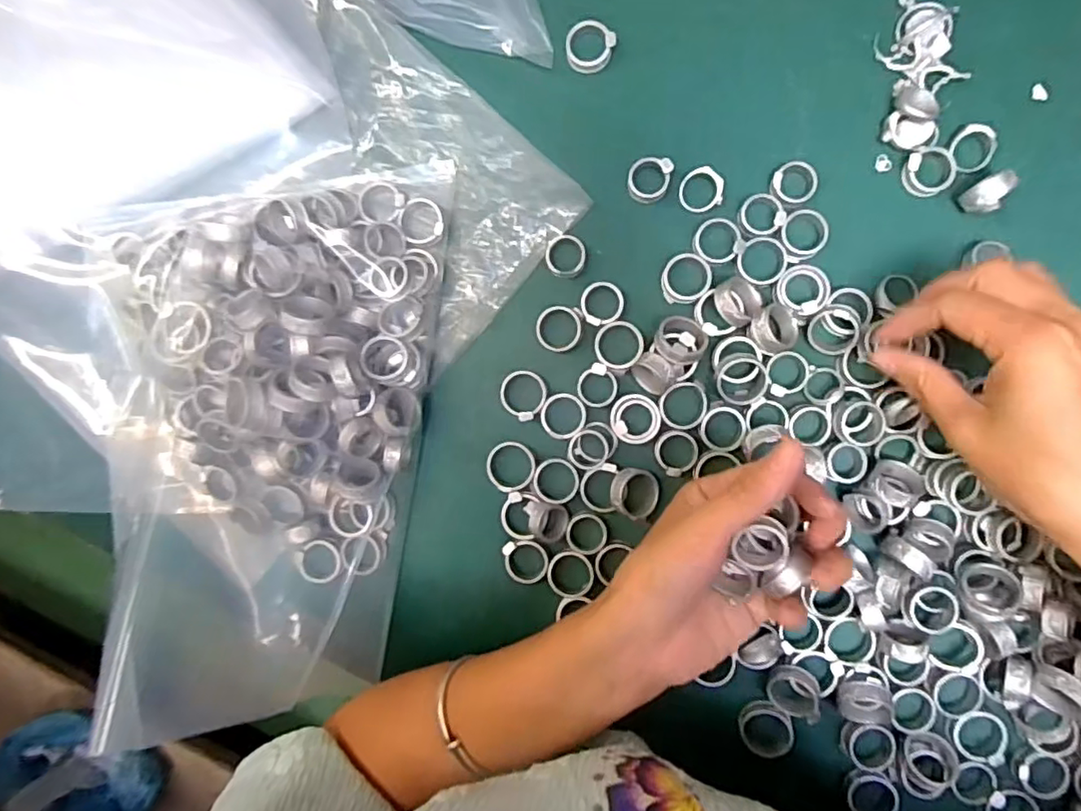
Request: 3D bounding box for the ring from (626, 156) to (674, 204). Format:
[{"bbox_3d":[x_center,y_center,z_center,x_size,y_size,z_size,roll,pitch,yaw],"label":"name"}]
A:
[{"bbox_3d":[0.059,-0.123,0.336,0.023,0.009,0.023,0,90,5],"label":"ring"}]

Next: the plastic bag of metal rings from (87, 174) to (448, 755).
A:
[{"bbox_3d":[-0.154,0.022,0.334,0.189,0.043,0.313,2,91,5],"label":"plastic bag of metal rings"}]

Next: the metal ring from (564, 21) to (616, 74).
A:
[{"bbox_3d":[0.026,-0.196,0.337,0.025,0.004,0.026,0,90,5],"label":"metal ring"}]

